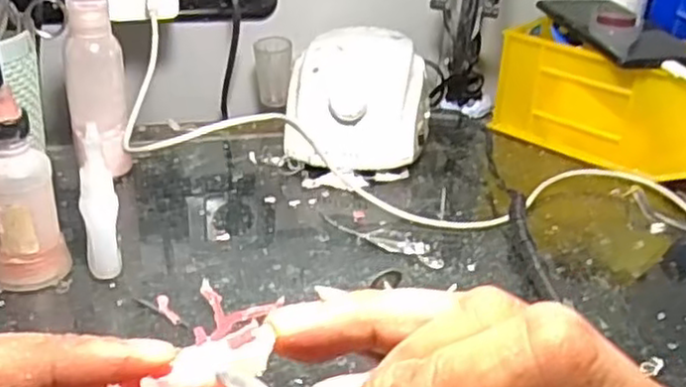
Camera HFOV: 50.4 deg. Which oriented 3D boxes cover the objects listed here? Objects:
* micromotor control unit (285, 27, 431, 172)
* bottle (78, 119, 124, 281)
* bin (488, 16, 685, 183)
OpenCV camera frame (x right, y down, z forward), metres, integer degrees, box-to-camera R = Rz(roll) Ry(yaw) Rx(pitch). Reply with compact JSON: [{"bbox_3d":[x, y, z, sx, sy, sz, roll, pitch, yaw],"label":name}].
[{"bbox_3d":[0.015,-0.073,0.572,0.107,0.080,0.128,6,29,4],"label":"micromotor control unit"},{"bbox_3d":[-0.133,0.007,0.399,0.019,0.085,0.017,-8,31,-20],"label":"bottle"},{"bbox_3d":[0.223,-0.079,0.601,0.169,0.088,0.092,26,36,34],"label":"bin"}]

